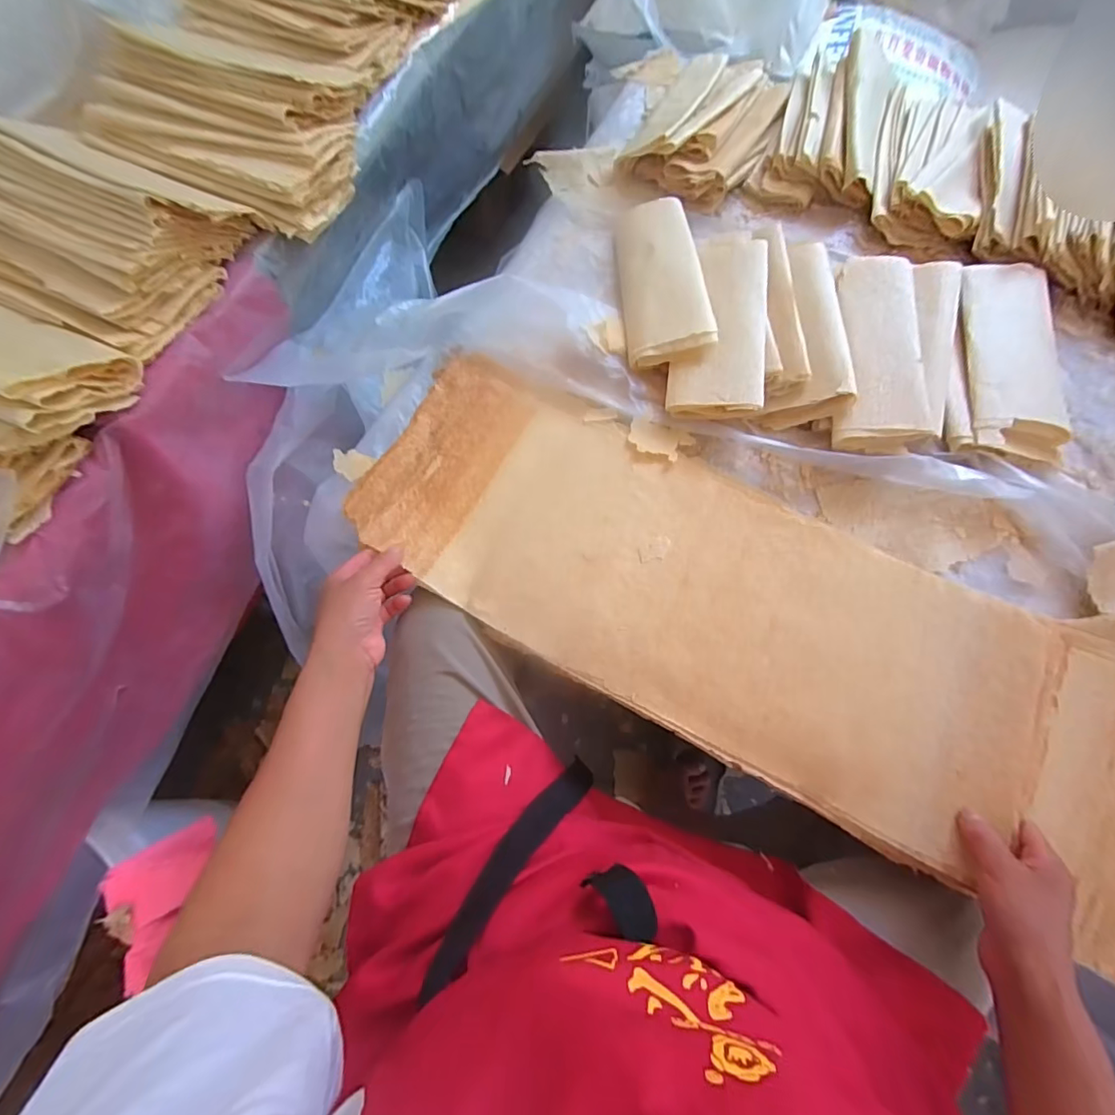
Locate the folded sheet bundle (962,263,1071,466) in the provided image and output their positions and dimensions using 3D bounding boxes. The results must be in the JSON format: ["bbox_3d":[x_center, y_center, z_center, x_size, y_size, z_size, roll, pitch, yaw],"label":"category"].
[{"bbox_3d":[0.559,-0.252,0.637,0.117,0.030,0.288,10,70,4],"label":"folded sheet bundle"}]

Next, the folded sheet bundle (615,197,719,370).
[{"bbox_3d":[0.130,-0.358,0.662,0.102,0.023,0.261,-10,68,17],"label":"folded sheet bundle"}]

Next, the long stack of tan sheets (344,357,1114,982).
[{"bbox_3d":[0.208,0.047,0.543,0.870,0.035,0.299,26,72,10],"label":"long stack of tan sheets"}]

